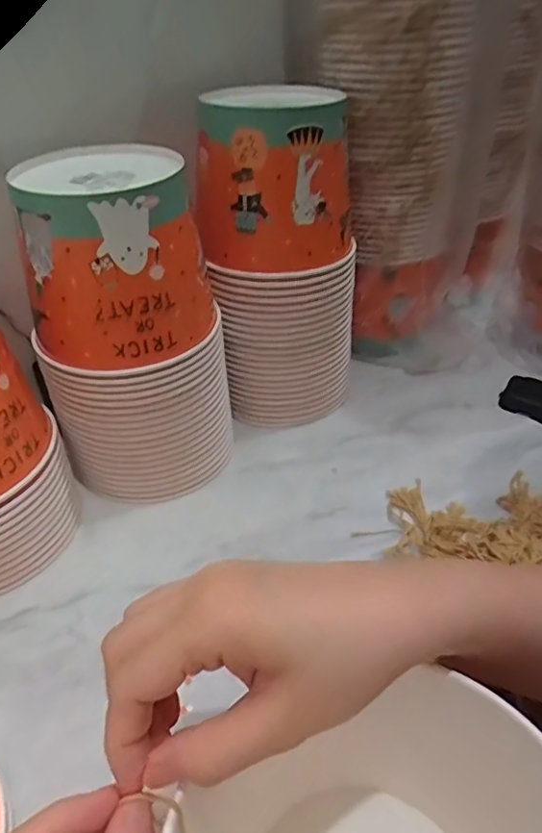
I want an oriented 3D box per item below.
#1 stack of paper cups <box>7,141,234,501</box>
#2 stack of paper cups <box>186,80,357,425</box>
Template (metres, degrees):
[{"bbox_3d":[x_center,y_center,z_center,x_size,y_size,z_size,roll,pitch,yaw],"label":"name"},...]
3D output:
[{"bbox_3d":[-0.117,-0.065,0.492,0.133,0.278,0.128,11,40,16],"label":"stack of paper cups"},{"bbox_3d":[0.011,-0.141,0.566,0.140,0.303,0.134,8,39,13],"label":"stack of paper cups"}]

